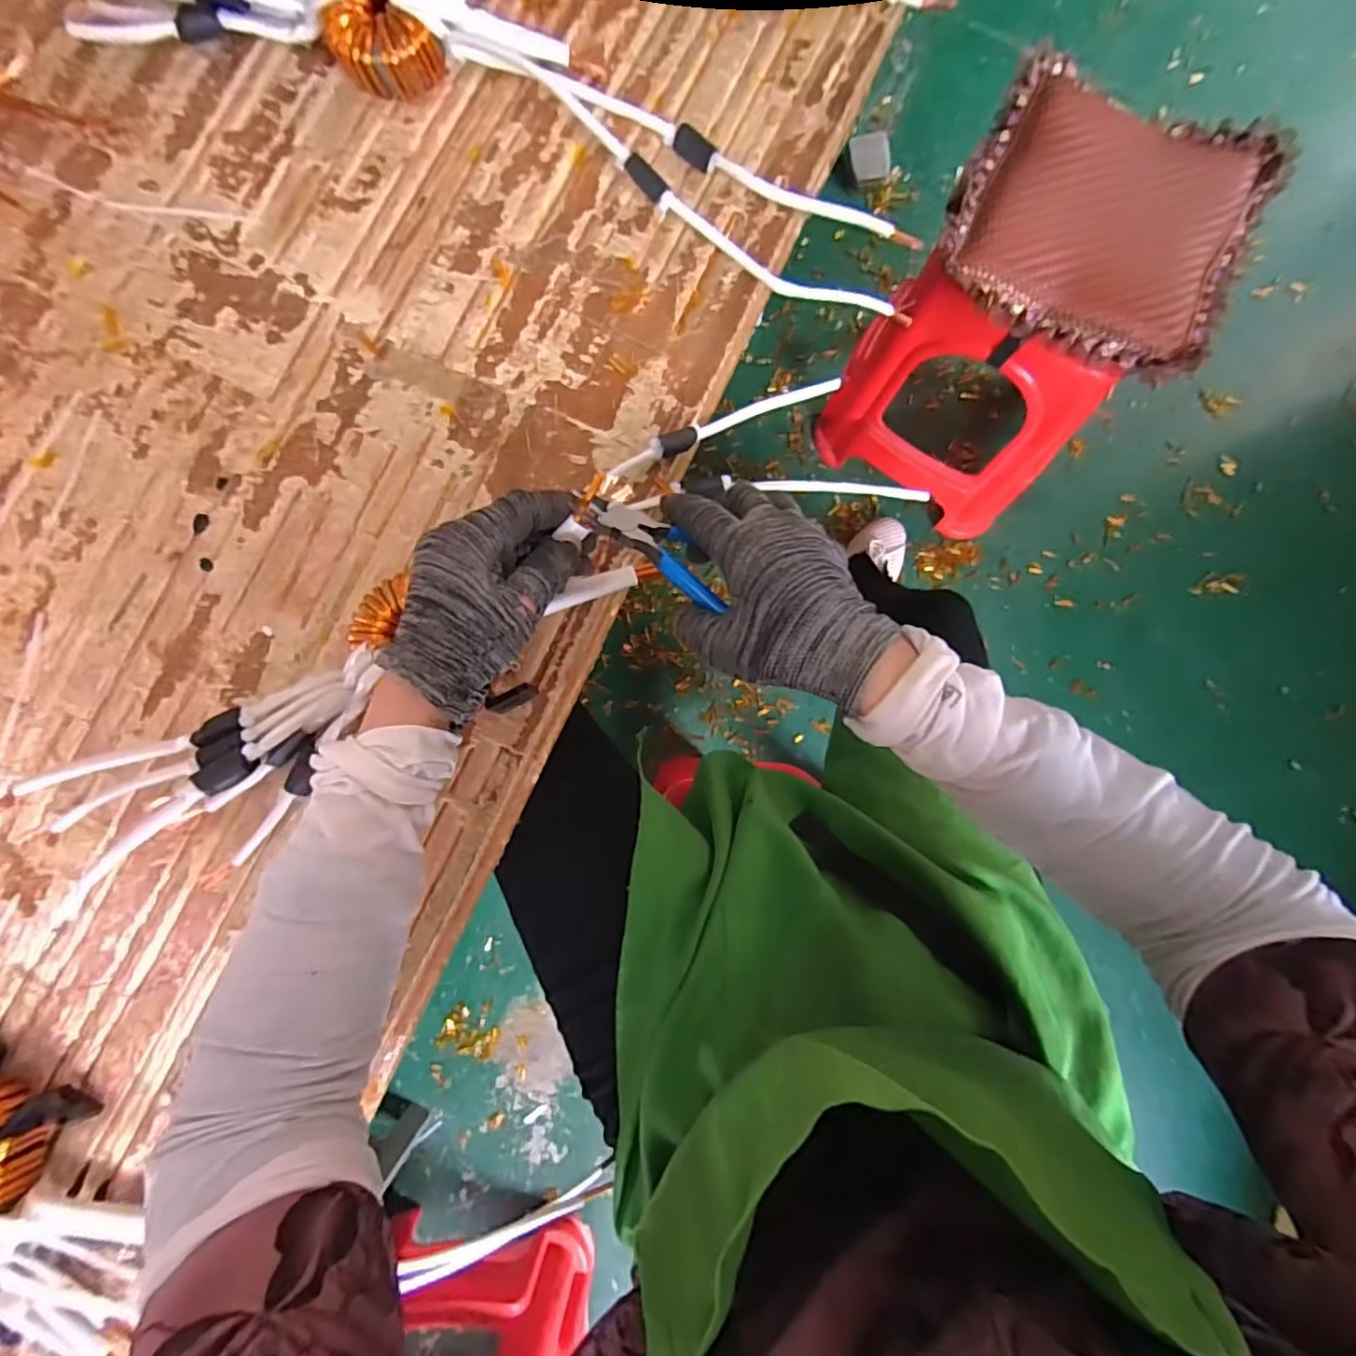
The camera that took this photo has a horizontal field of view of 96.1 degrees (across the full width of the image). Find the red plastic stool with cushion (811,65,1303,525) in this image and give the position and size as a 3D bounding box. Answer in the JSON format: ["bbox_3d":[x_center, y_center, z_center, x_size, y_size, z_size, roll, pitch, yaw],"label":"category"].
[{"bbox_3d":[0.489,-0.510,0.947,0.371,0.483,0.339,26,85,3],"label":"red plastic stool with cushion"}]

